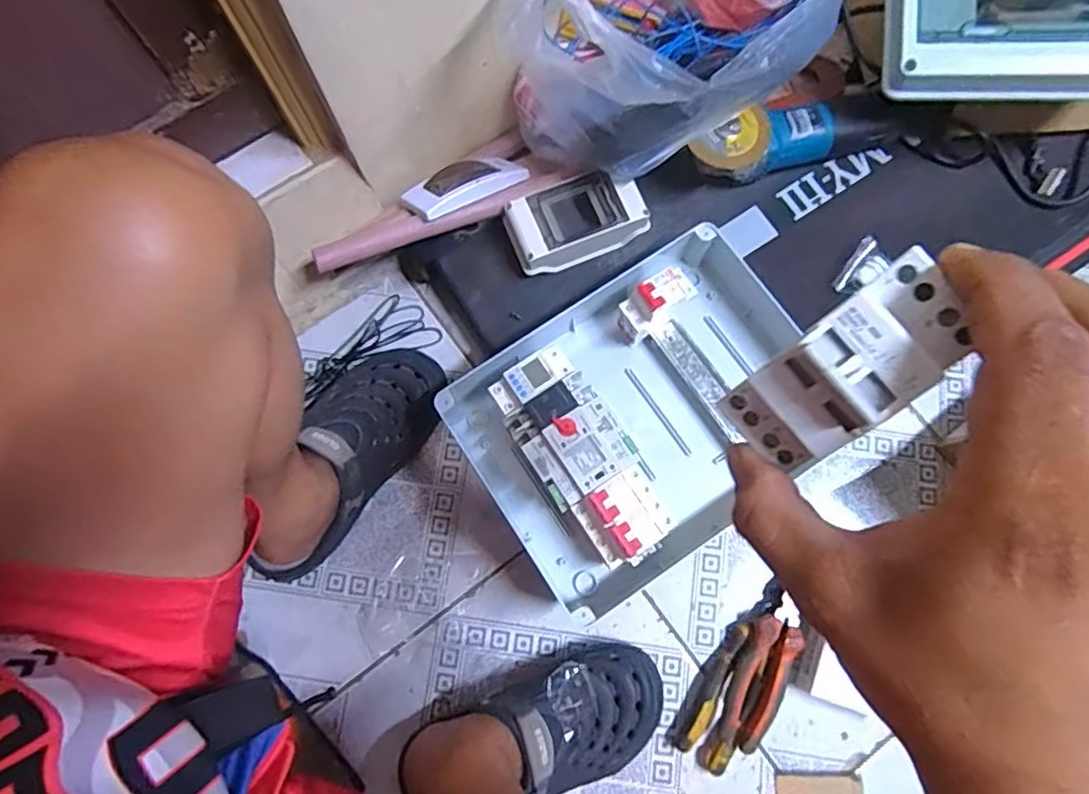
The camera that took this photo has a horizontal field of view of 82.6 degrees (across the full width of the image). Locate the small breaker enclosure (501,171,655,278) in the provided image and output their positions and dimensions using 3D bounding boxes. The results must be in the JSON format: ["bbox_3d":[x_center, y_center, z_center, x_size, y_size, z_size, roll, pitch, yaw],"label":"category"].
[{"bbox_3d":[0.035,-0.202,0.707,0.150,0.050,0.084,-21,78,-6],"label":"small breaker enclosure"}]

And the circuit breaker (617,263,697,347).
[{"bbox_3d":[0.118,-0.096,0.663,0.075,0.092,0.036,-31,80,-7],"label":"circuit breaker"}]

